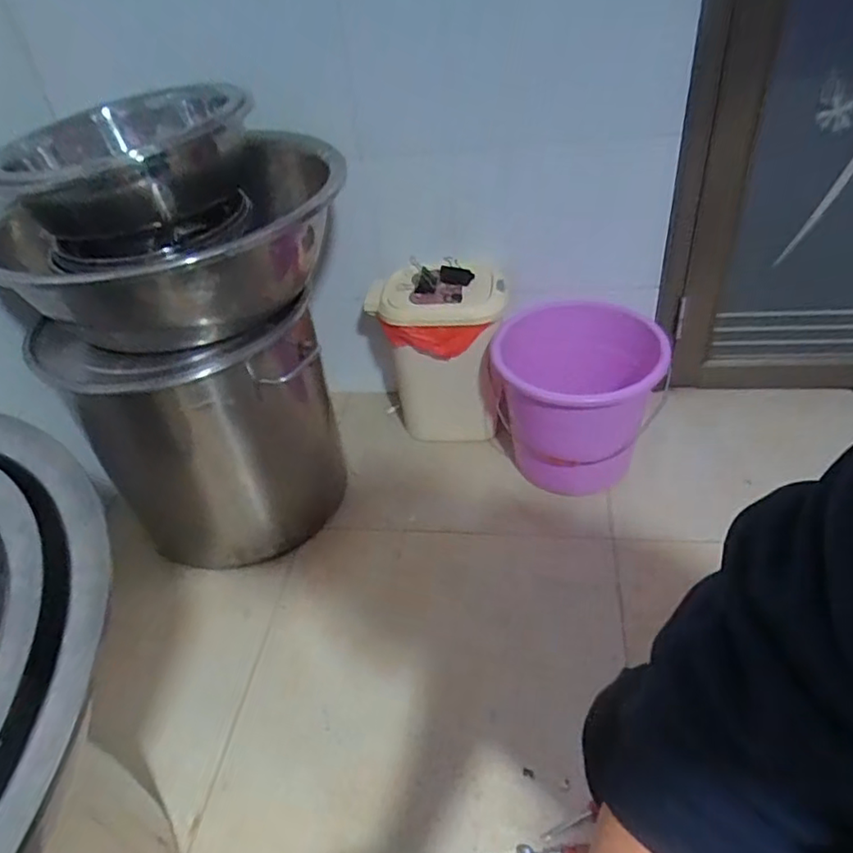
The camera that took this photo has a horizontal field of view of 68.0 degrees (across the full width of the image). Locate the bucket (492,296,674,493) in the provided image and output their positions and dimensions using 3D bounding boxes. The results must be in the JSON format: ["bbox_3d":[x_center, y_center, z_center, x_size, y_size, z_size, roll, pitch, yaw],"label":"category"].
[{"bbox_3d":[0.298,-0.031,1.279,0.321,0.326,0.284,6,42,16],"label":"bucket"}]

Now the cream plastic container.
[{"bbox_3d":[0.029,-0.147,1.414,0.285,0.394,0.199,2,41,9],"label":"cream plastic container"}]

